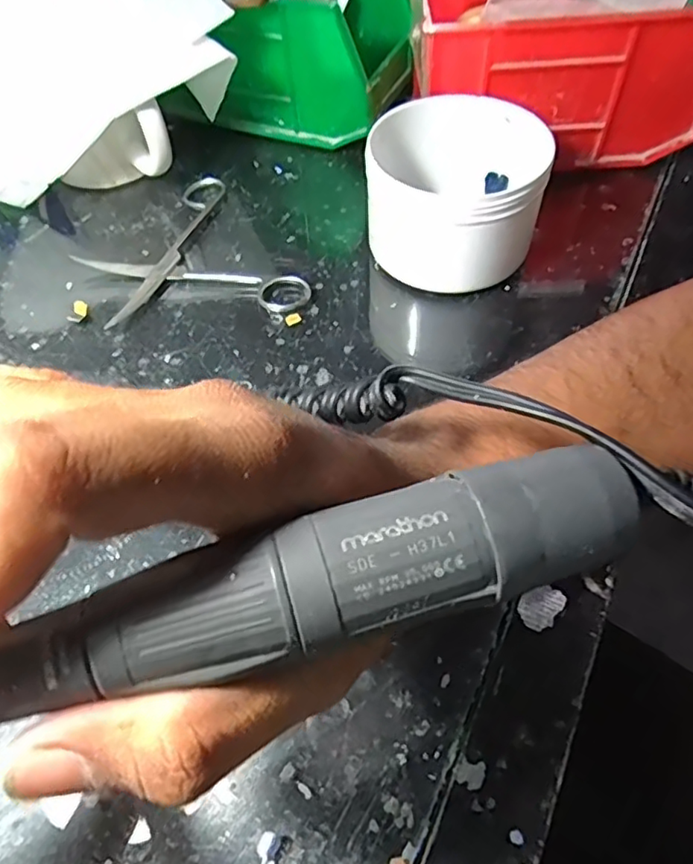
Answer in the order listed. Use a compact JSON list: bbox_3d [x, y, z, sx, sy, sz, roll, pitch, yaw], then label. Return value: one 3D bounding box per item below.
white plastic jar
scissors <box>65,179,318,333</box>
[{"bbox_3d":[0.057,-0.126,0.322,0.088,0.064,0.081,-1,56,2],"label":"white plastic jar"},{"bbox_3d":[-0.094,-0.097,0.345,0.101,0.007,0.127,-28,59,-16],"label":"scissors"}]

